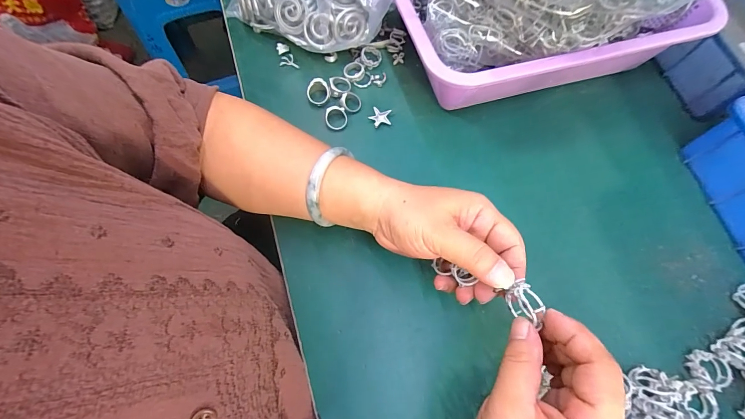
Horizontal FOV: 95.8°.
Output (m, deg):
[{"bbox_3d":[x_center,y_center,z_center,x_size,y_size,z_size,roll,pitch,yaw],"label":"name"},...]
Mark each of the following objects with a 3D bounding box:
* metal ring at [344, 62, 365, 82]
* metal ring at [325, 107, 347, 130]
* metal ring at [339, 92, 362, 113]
[{"bbox_3d":[-0.020,-0.154,0.378,0.023,0.005,0.023,0,70,0],"label":"metal ring"},{"bbox_3d":[-0.038,-0.097,0.355,0.023,0.010,0.023,0,70,0],"label":"metal ring"},{"bbox_3d":[-0.024,-0.116,0.361,0.022,0.011,0.021,0,70,0],"label":"metal ring"}]

